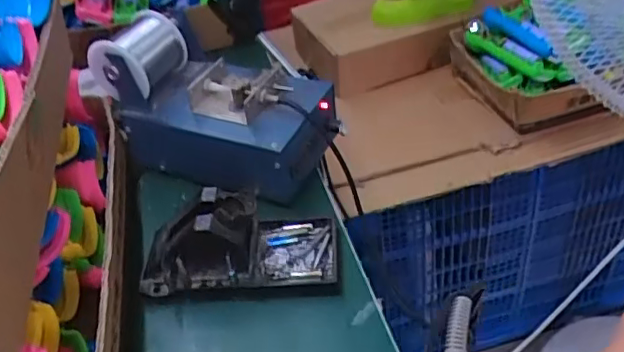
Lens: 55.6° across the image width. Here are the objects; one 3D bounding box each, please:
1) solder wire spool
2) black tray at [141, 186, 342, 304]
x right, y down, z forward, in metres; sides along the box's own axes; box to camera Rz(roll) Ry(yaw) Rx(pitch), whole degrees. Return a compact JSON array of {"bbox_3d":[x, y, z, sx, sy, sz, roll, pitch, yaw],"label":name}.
[{"bbox_3d":[-0.172,-0.120,0.565,0.082,0.058,0.077,15,46,22],"label":"solder wire spool"},{"bbox_3d":[-0.058,0.049,0.473,0.154,0.071,0.074,-3,41,4],"label":"black tray"}]

